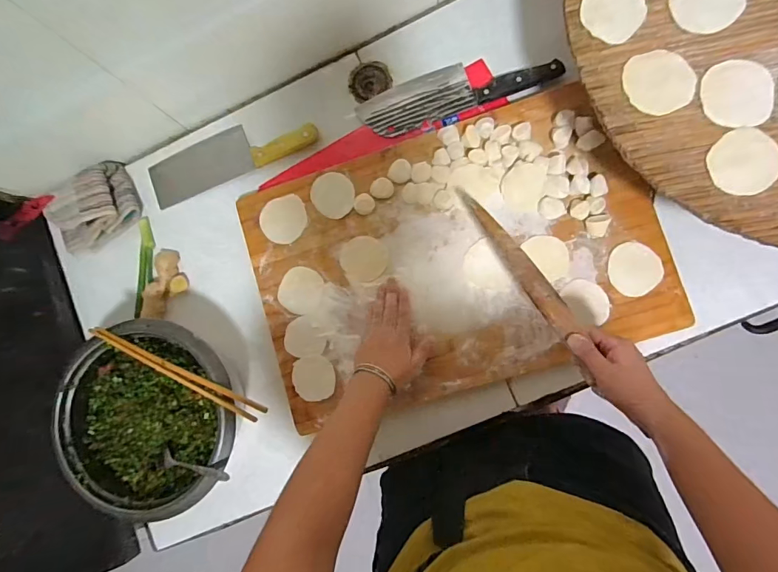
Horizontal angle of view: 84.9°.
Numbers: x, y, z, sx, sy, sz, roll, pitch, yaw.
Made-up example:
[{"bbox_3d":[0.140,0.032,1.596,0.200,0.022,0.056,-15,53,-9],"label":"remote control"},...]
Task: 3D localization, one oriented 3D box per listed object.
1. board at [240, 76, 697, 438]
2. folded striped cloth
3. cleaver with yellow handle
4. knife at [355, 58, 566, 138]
[{"bbox_3d":[0.084,-0.040,0.605,0.551,0.040,0.364,-16,84,4],"label":"board"},{"bbox_3d":[-0.482,-0.122,0.684,0.155,0.048,0.104,-30,82,5],"label":"folded striped cloth"},{"bbox_3d":[-0.256,-0.214,0.676,0.280,0.016,0.084,-19,83,4],"label":"cleaver with yellow handle"},{"bbox_3d":[0.098,-0.296,0.633,0.287,0.029,0.080,-18,84,6],"label":"knife"}]

